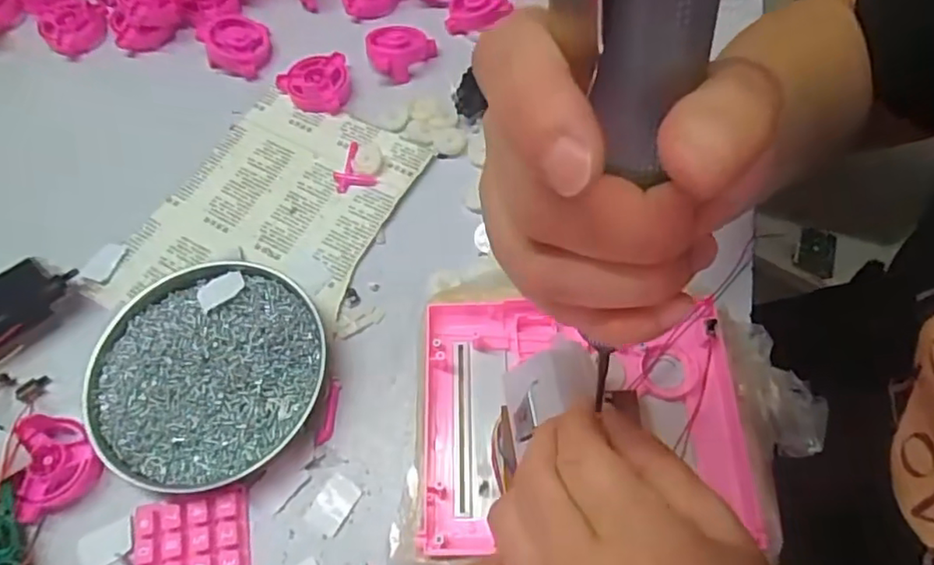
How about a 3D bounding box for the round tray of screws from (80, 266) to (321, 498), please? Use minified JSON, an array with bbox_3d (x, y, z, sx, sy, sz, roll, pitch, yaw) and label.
[{"bbox_3d":[-0.153,0.054,0.366,0.127,0.023,0.132,-1,64,2],"label":"round tray of screws"}]

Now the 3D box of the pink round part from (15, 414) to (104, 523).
[{"bbox_3d":[-0.228,0.101,0.343,0.040,0.021,0.053,-14,64,-5],"label":"pink round part"}]

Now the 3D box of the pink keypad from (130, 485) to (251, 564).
[{"bbox_3d":[-0.147,0.140,0.327,0.059,0.010,0.048,-12,64,-4],"label":"pink keypad"}]

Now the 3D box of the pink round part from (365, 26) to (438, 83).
[{"bbox_3d":[-0.053,-0.182,0.482,0.050,0.022,0.043,8,65,6],"label":"pink round part"}]

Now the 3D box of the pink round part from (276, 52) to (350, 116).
[{"bbox_3d":[-0.117,-0.151,0.469,0.053,0.014,0.049,-1,64,2],"label":"pink round part"}]

